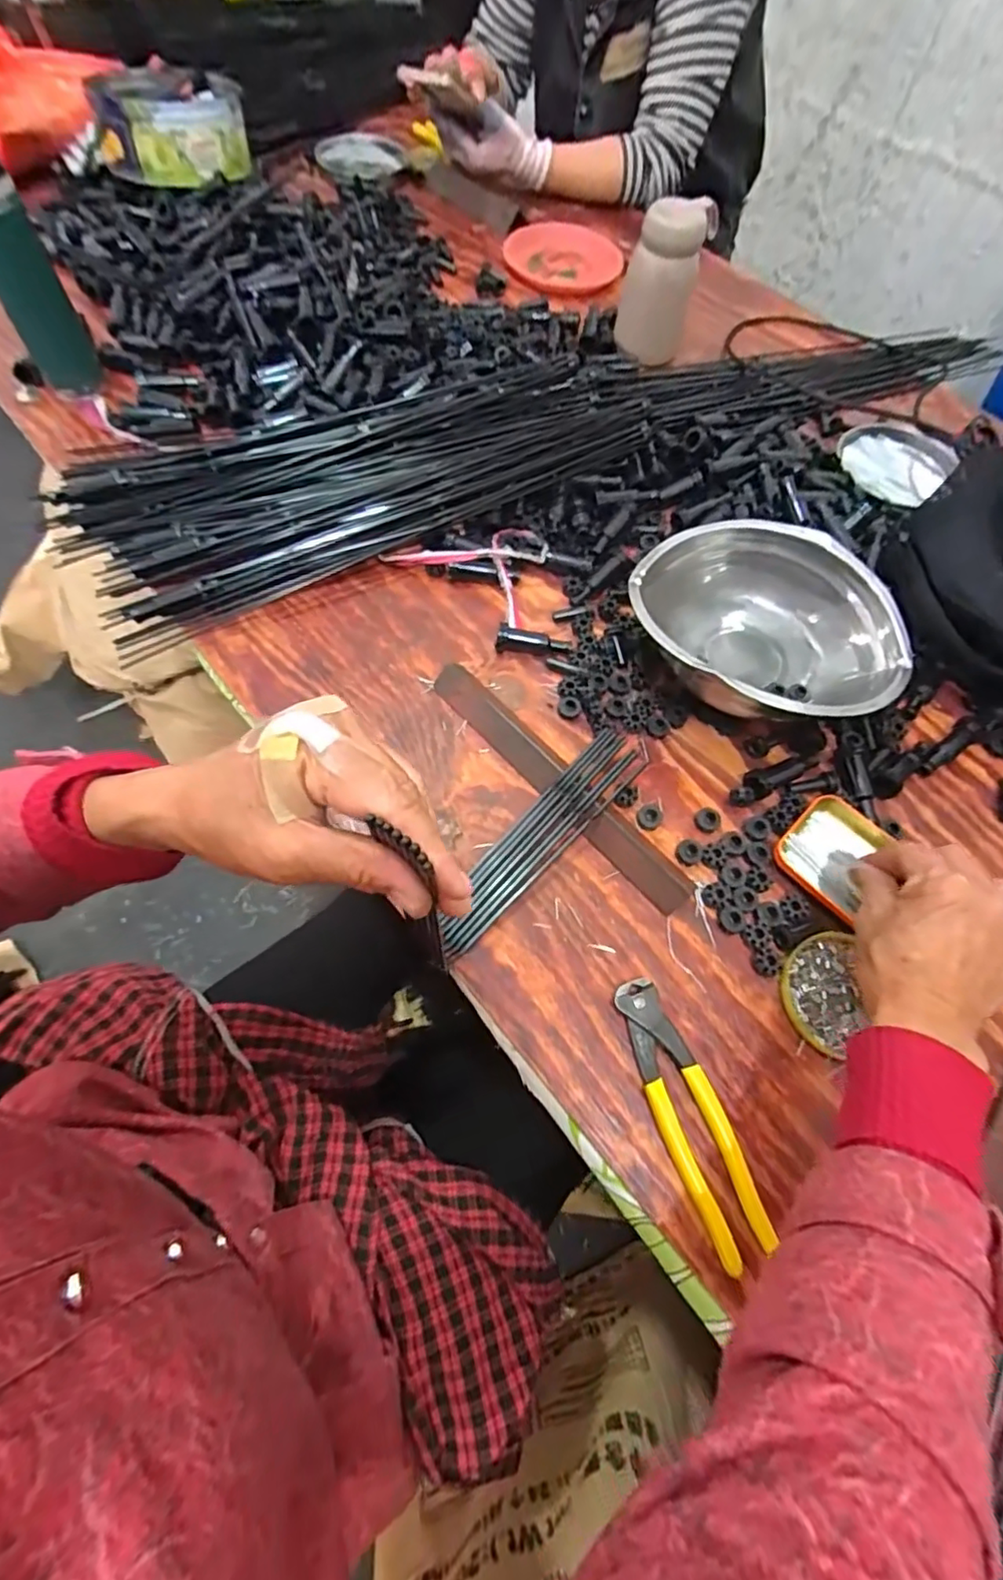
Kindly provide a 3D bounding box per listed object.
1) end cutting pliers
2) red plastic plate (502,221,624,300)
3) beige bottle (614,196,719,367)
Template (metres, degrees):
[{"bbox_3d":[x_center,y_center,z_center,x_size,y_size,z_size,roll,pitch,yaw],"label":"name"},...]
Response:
[{"bbox_3d":[0.116,0.197,0.379,0.037,0.025,0.159,-15,66,-11],"label":"end cutting pliers"},{"bbox_3d":[0.086,-0.736,0.857,0.161,0.017,0.180,0,64,-4],"label":"red plastic plate"},{"bbox_3d":[0.193,-0.614,0.740,0.081,0.135,0.073,25,65,8],"label":"beige bottle"}]

